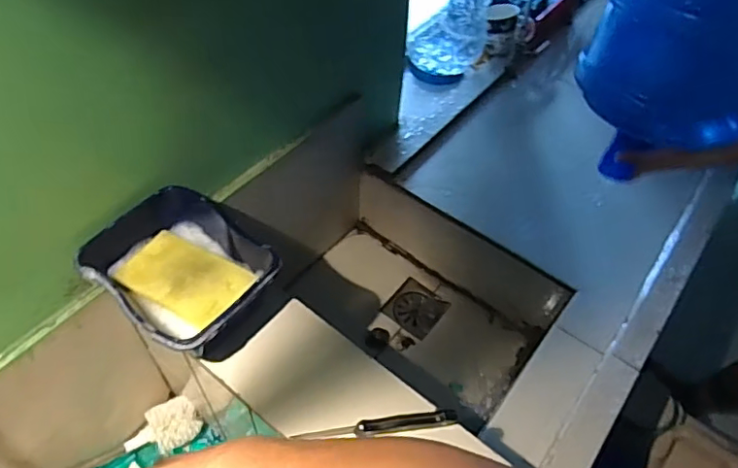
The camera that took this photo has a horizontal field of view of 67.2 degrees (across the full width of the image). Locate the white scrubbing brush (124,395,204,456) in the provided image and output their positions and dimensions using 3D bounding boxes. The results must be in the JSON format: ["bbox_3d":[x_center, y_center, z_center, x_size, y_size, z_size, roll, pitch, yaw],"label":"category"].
[{"bbox_3d":[-0.333,0.315,0.900,0.117,0.039,0.071,-29,59,-24],"label":"white scrubbing brush"}]

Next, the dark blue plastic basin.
[{"bbox_3d":[-0.227,0.048,0.673,0.219,0.083,0.160,35,58,22],"label":"dark blue plastic basin"}]

